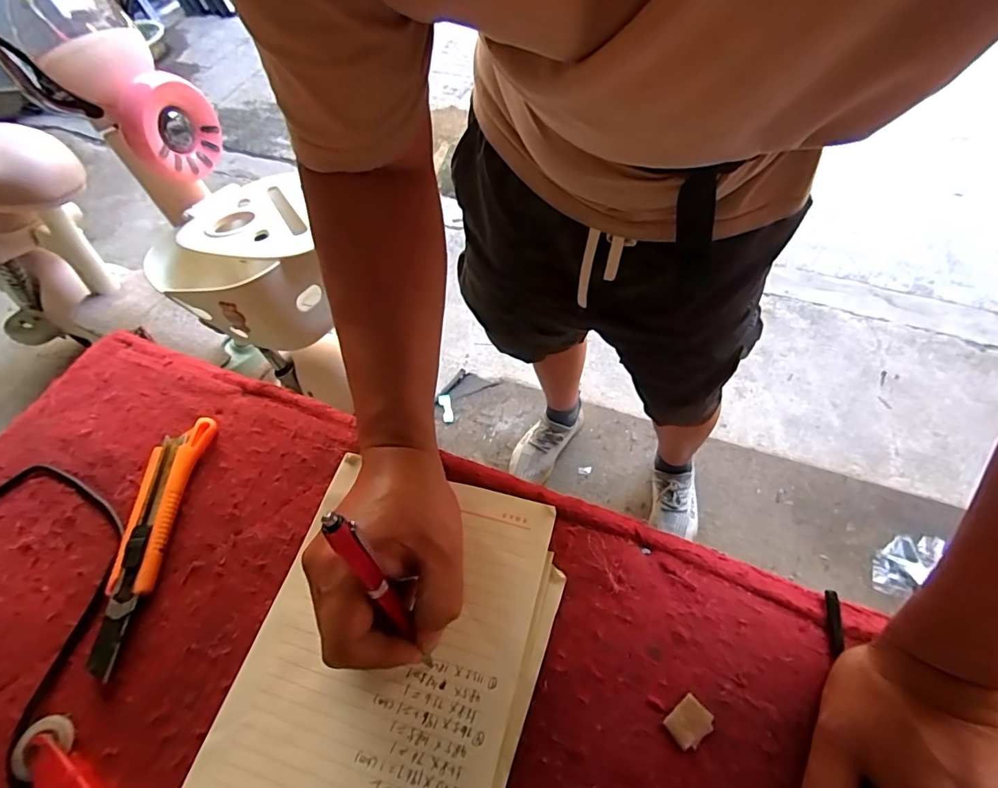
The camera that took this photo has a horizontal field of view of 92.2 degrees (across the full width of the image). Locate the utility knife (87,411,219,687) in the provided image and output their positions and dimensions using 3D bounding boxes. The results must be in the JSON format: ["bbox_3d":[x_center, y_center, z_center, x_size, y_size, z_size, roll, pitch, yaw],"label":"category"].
[{"bbox_3d":[-0.268,0.104,0.366,0.037,0.018,0.186,1,59,4],"label":"utility knife"}]

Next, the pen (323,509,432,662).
[{"bbox_3d":[-0.064,0.114,0.271,0.013,0.128,0.010,-26,32,-12],"label":"pen"}]

